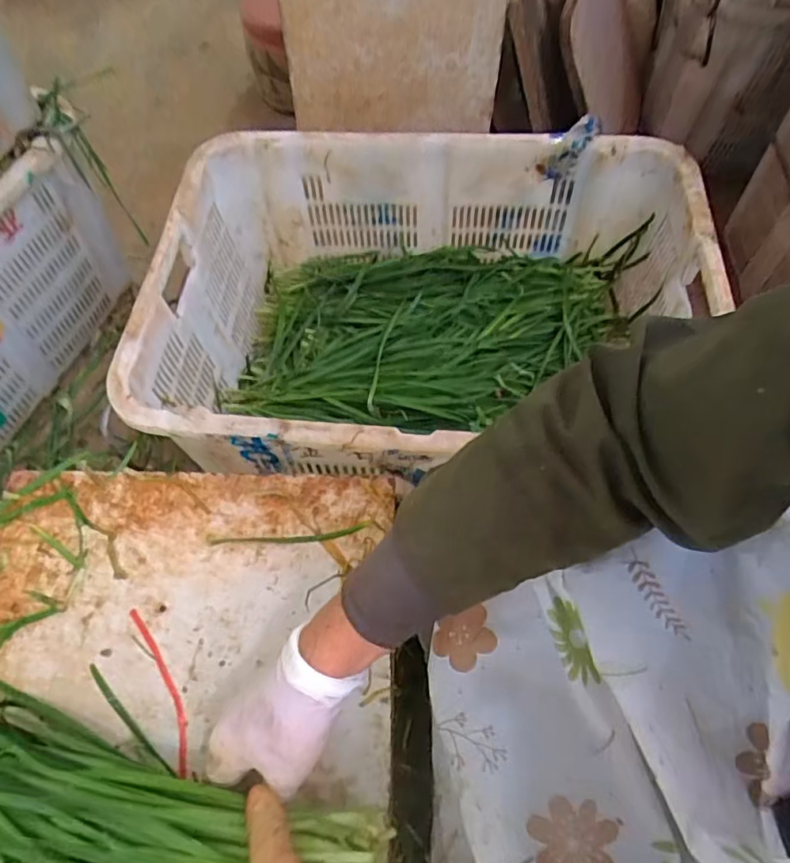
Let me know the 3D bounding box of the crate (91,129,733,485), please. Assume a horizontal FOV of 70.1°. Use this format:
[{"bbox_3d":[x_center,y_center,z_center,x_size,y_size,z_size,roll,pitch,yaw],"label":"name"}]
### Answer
[{"bbox_3d":[0.032,-0.132,0.773,0.661,0.275,0.470,6,61,3],"label":"crate"}]

